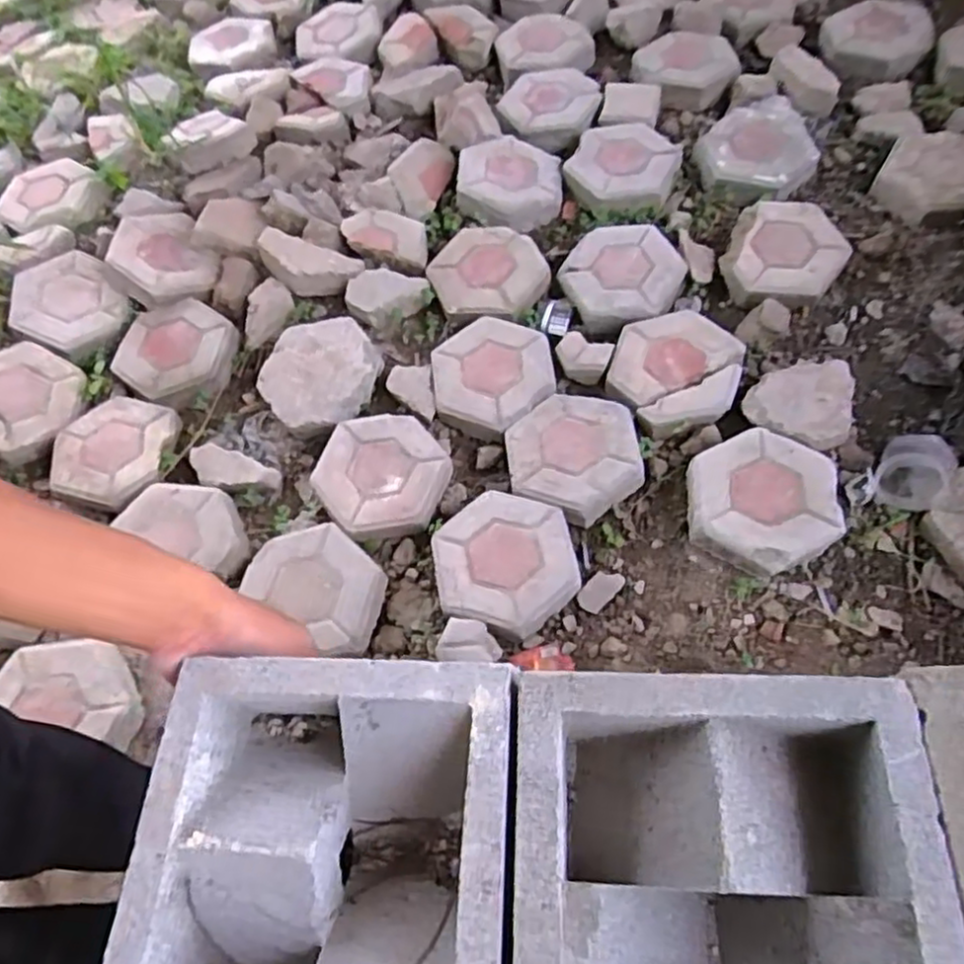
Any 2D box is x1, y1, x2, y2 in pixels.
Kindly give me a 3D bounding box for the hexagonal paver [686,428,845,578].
[{"bbox_3d":[0.404,0.026,1.032,0.204,0.052,0.212,1,64,4],"label":"hexagonal paver"}]

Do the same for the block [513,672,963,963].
[{"bbox_3d":[0.116,0.201,0.355,0.196,0.072,0.192,-1,61,6],"label":"block"}]

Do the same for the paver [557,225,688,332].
[{"bbox_3d":[0.243,-0.361,1.261,0.208,0.044,0.225,21,67,13],"label":"paver"}]

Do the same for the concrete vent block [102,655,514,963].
[{"bbox_3d":[-0.085,0.200,0.382,0.196,0.064,0.196,2,64,4],"label":"concrete vent block"}]

